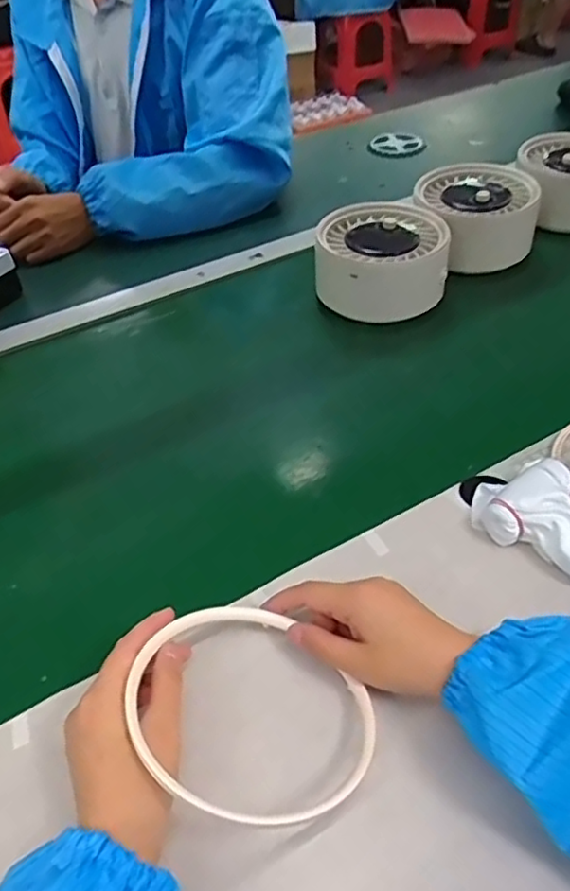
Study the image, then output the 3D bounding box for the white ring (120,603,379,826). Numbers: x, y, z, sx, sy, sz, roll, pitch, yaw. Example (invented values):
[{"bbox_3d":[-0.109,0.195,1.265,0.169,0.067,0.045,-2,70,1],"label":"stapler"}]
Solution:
[{"bbox_3d":[-0.021,0.142,0.363,0.136,0.009,0.125,12,28,-7],"label":"white ring"}]

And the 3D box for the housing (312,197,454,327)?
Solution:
[{"bbox_3d":[0.105,-0.193,0.708,0.135,0.078,0.130,-2,45,2],"label":"housing"}]

